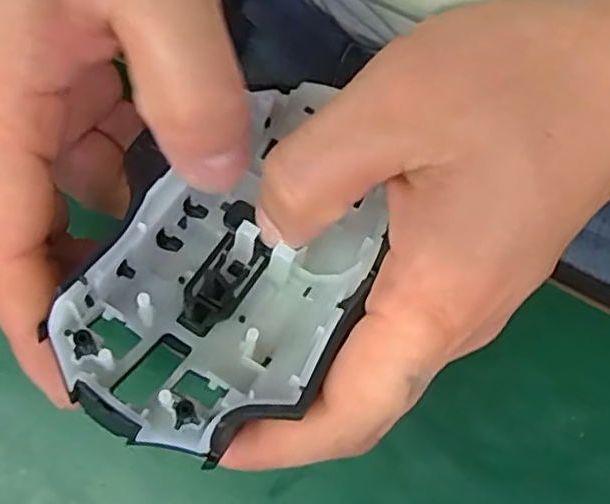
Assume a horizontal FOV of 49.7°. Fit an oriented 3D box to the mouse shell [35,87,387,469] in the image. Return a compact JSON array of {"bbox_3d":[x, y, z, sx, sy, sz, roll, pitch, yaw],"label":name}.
[{"bbox_3d":[-0.017,-0.002,0.191,0.071,0.041,0.114,23,78,5],"label":"mouse shell"}]

